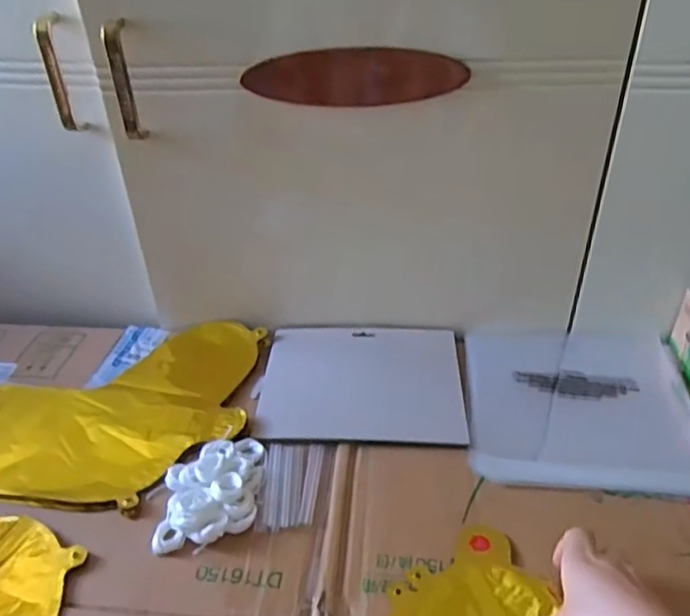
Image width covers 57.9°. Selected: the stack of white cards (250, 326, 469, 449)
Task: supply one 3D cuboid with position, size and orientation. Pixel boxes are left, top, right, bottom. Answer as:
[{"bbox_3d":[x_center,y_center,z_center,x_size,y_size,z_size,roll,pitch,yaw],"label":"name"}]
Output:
[{"bbox_3d":[0.017,0.071,0.615,0.190,0.010,0.166,1,36,3],"label":"stack of white cards"}]

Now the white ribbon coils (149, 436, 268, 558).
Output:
[{"bbox_3d":[-0.106,0.144,0.502,0.074,0.020,0.100,-1,36,0],"label":"white ribbon coils"}]

